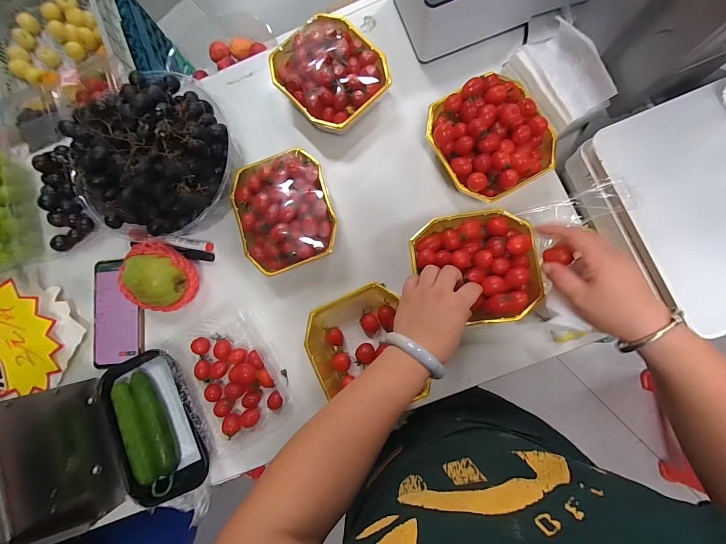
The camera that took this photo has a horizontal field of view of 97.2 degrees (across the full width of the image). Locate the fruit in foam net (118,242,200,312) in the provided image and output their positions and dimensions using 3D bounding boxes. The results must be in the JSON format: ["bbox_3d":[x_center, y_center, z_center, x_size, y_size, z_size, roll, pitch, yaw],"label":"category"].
[{"bbox_3d":[-0.294,0.007,0.450,0.099,0.073,0.092,-1,84,5],"label":"fruit in foam net"}]

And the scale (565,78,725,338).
[{"bbox_3d":[0.451,-0.097,0.360,0.322,0.070,0.252,-22,83,3],"label":"scale"}]

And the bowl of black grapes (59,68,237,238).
[{"bbox_3d":[-0.285,-0.161,0.443,0.198,0.139,0.192,-1,84,5],"label":"bowl of black grapes"}]

